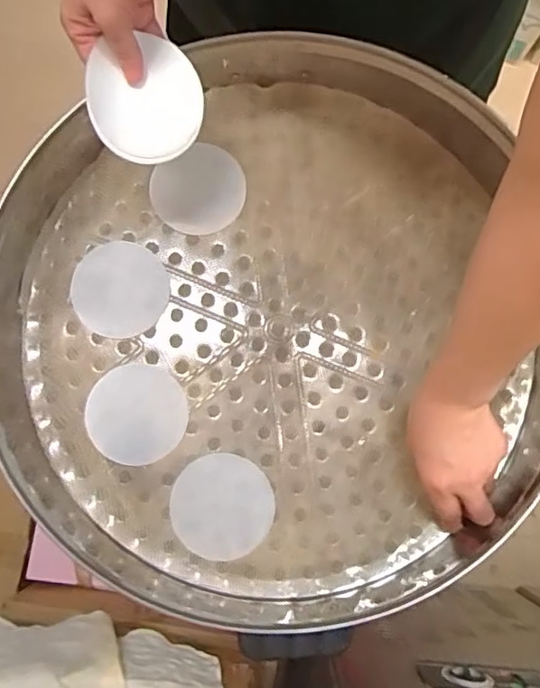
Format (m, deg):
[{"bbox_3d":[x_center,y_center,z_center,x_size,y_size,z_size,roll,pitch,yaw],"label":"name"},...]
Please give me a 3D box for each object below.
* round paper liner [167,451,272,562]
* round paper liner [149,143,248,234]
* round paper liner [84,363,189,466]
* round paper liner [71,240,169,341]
[{"bbox_3d":[-0.044,0.150,0.515,0.091,0.004,0.090,0,79,-1],"label":"round paper liner"},{"bbox_3d":[-0.071,-0.154,0.565,0.092,0.004,0.086,1,84,-7],"label":"round paper liner"},{"bbox_3d":[-0.126,0.066,0.526,0.091,0.008,0.090,1,75,-5],"label":"round paper liner"},{"bbox_3d":[-0.149,-0.054,0.553,0.093,0.005,0.094,1,78,-5],"label":"round paper liner"}]

